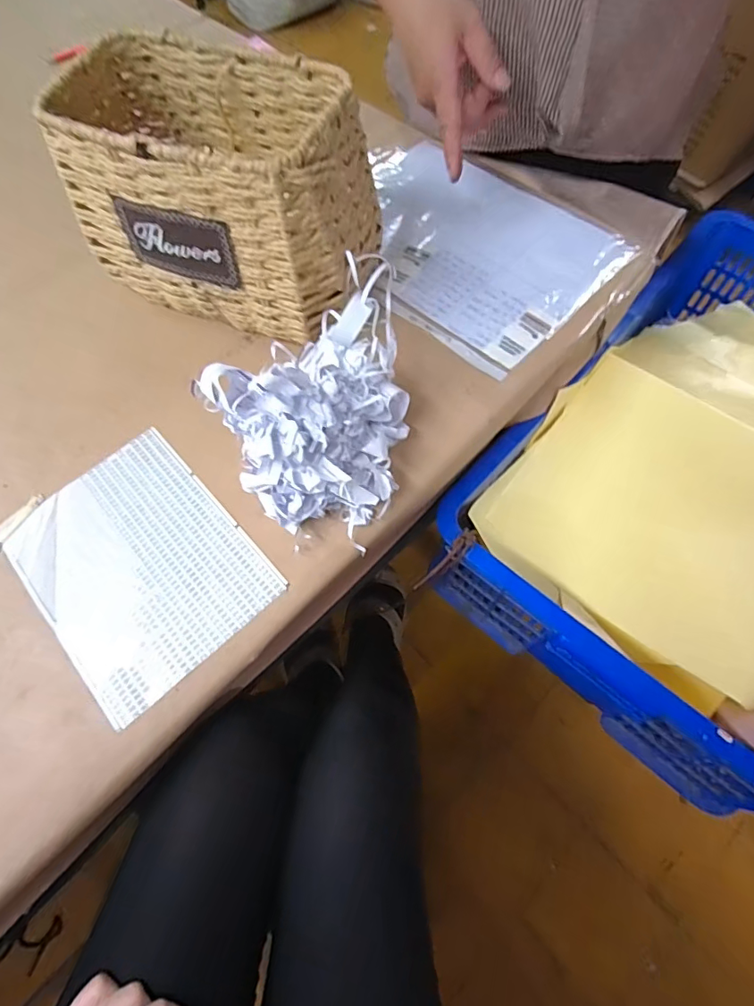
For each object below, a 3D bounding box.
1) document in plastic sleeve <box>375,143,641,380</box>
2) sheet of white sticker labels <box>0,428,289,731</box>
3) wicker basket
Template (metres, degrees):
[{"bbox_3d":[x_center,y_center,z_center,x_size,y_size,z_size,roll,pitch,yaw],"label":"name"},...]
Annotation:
[{"bbox_3d":[0.085,-0.282,0.548,0.309,0.008,0.225,40,74,19],"label":"document in plastic sleeve"},{"bbox_3d":[-0.194,0.047,0.415,0.154,0.005,0.204,-40,71,-15],"label":"sheet of white sticker labels"},{"bbox_3d":[-0.133,-0.271,0.458,0.245,0.171,0.155,20,68,11],"label":"wicker basket"}]

